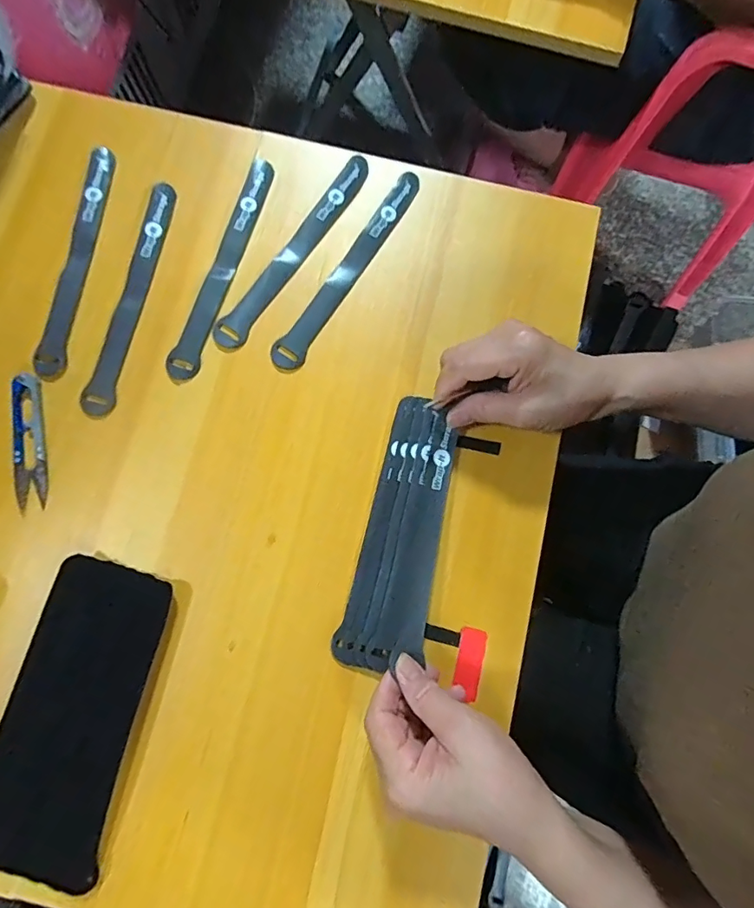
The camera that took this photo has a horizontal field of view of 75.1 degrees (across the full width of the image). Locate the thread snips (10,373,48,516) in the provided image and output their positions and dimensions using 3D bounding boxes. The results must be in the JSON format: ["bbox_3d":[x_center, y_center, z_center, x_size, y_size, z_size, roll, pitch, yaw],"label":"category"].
[{"bbox_3d":[-0.258,-0.010,0.362,0.023,0.007,0.099,-9,80,-3],"label":"thread snips"}]

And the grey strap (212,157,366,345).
[{"bbox_3d":[-0.065,-0.165,0.395,0.024,0.006,0.190,34,81,4],"label":"grey strap"}]

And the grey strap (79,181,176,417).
[{"bbox_3d":[-0.195,-0.125,0.388,0.025,0.005,0.194,12,81,-4],"label":"grey strap"}]

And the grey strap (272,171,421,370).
[{"bbox_3d":[-0.022,-0.151,0.396,0.022,0.010,0.193,31,80,4],"label":"grey strap"}]

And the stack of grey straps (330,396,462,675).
[{"bbox_3d":[0.020,0.056,0.362,0.058,0.013,0.192,13,81,2],"label":"stack of grey straps"}]

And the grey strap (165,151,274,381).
[{"bbox_3d":[-0.122,-0.151,0.393,0.023,0.006,0.194,18,80,3],"label":"grey strap"}]

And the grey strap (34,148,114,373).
[{"bbox_3d":[-0.238,-0.156,0.392,0.021,0.004,0.194,11,80,-12],"label":"grey strap"}]

